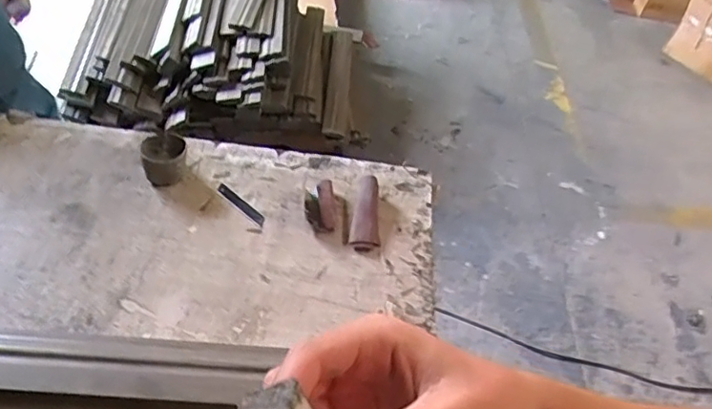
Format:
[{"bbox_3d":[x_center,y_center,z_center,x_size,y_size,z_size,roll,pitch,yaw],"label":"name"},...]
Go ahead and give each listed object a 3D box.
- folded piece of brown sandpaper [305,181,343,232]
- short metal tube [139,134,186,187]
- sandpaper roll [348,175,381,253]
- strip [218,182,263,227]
[{"bbox_3d":[-0.047,0.000,0.842,0.055,0.026,0.081,2,48,-4],"label":"folded piece of brown sandpaper"},{"bbox_3d":[-0.282,-0.065,0.849,0.061,0.056,0.053,-12,50,-15],"label":"short metal tube"},{"bbox_3d":[0.018,0.013,0.835,0.042,0.030,0.120,8,48,2],"label":"sandpaper roll"},{"bbox_3d":[-0.169,-0.001,0.847,0.101,0.004,0.021,37,55,25],"label":"strip"}]

